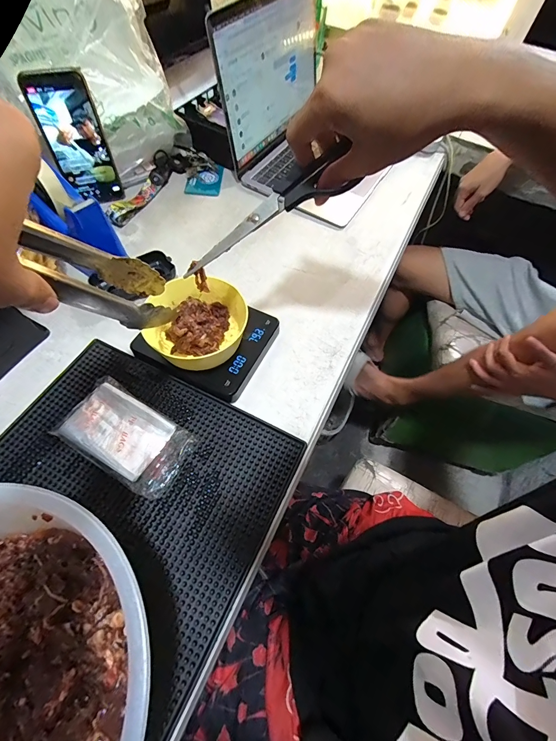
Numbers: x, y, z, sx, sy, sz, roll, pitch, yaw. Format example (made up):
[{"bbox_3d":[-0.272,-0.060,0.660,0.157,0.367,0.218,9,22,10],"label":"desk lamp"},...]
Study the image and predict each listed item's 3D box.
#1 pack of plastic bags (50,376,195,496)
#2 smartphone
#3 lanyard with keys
[{"bbox_3d":[-0.163,0.067,0.352,0.135,0.025,0.077,29,62,13],"label":"pack of plastic bags"},{"bbox_3d":[-0.292,-0.332,0.488,0.079,0.171,0.018,-21,58,-15],"label":"smartphone"},{"bbox_3d":[-0.215,-0.329,0.572,0.088,0.031,0.223,36,64,16],"label":"lanyard with keys"}]

